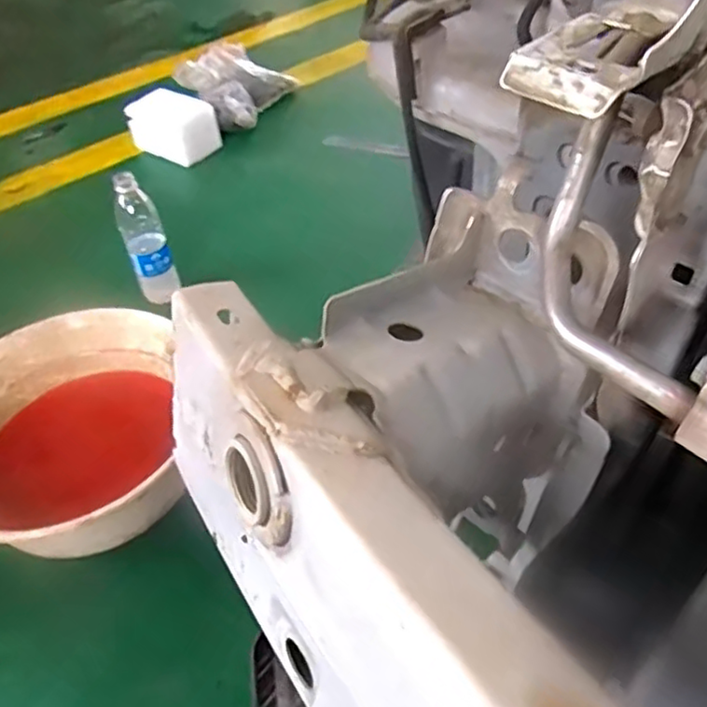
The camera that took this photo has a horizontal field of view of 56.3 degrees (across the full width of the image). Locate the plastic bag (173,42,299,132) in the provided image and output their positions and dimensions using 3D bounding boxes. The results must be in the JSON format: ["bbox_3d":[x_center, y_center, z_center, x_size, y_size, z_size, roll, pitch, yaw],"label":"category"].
[{"bbox_3d":[-0.263,-0.650,1.601,0.264,0.105,0.310,-23,48,-16],"label":"plastic bag"}]

